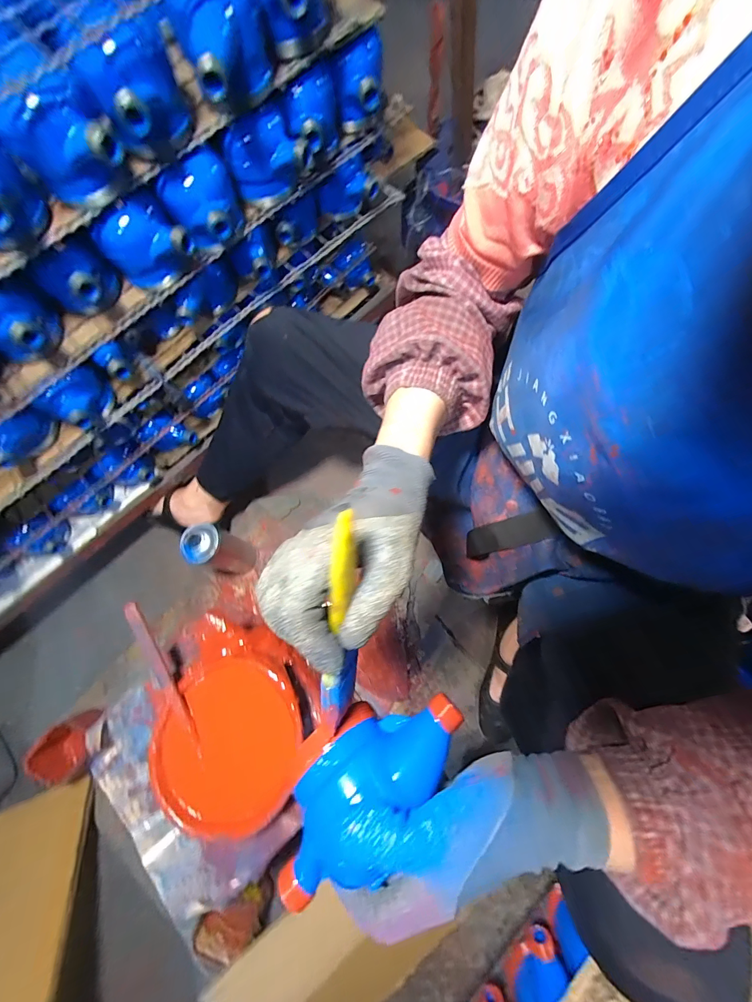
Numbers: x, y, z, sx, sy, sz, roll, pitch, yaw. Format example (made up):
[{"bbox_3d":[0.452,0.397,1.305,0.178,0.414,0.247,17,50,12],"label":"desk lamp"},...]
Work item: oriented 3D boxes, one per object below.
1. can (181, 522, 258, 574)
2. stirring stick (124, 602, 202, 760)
[{"bbox_3d":[-0.286,0.091,0.645,0.066,0.164,0.069,0,76,1],"label":"can"},{"bbox_3d":[-0.260,0.215,0.437,0.015,0.010,0.198,-33,77,-6],"label":"stirring stick"}]

